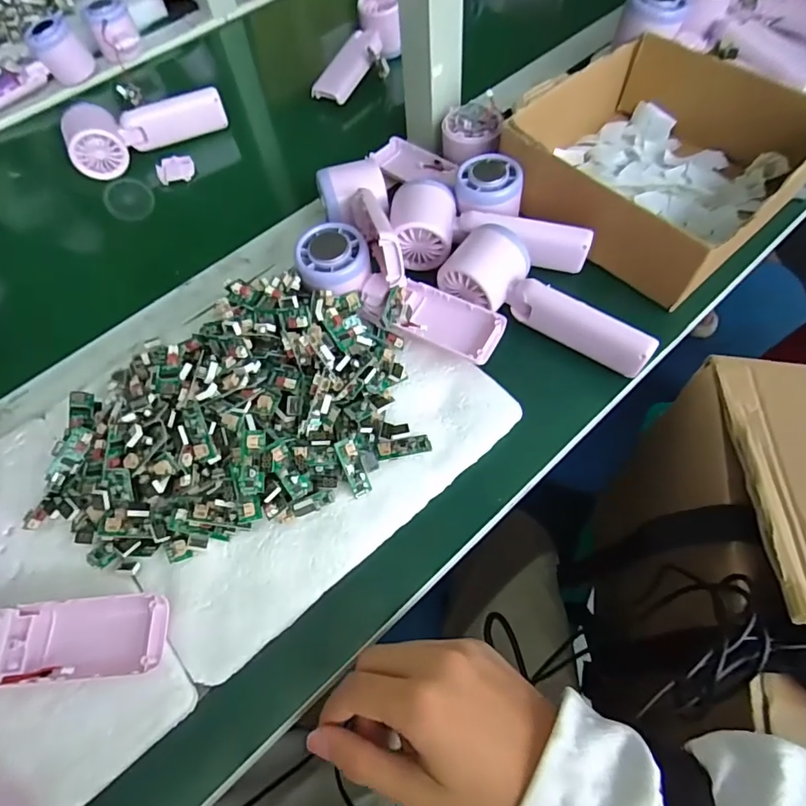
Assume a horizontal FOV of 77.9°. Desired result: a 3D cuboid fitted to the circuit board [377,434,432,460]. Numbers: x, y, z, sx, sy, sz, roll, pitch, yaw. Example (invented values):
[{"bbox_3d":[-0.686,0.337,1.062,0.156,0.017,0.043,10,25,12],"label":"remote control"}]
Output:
[{"bbox_3d":[0.001,0.031,0.344,0.037,0.004,0.012,-10,83,-6],"label":"circuit board"}]

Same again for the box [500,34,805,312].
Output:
[{"bbox_3d":[0.218,-0.209,0.427,0.204,0.068,0.198,-42,66,-17],"label":"box"}]

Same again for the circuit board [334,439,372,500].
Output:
[{"bbox_3d":[-0.033,0.043,0.331,0.013,0.006,0.039,-23,93,-8],"label":"circuit board"}]

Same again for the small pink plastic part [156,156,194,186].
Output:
[{"bbox_3d":[-0.244,-0.251,0.534,0.039,0.006,0.032,-12,78,-6],"label":"small pink plastic part"}]

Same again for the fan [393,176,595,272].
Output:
[{"bbox_3d":[0.071,-0.147,0.419,0.161,0.048,0.071,5,62,7],"label":"fan"}]

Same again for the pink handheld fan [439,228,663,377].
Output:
[{"bbox_3d":[0.109,-0.076,0.375,0.164,0.043,0.059,34,69,20],"label":"pink handheld fan"}]

